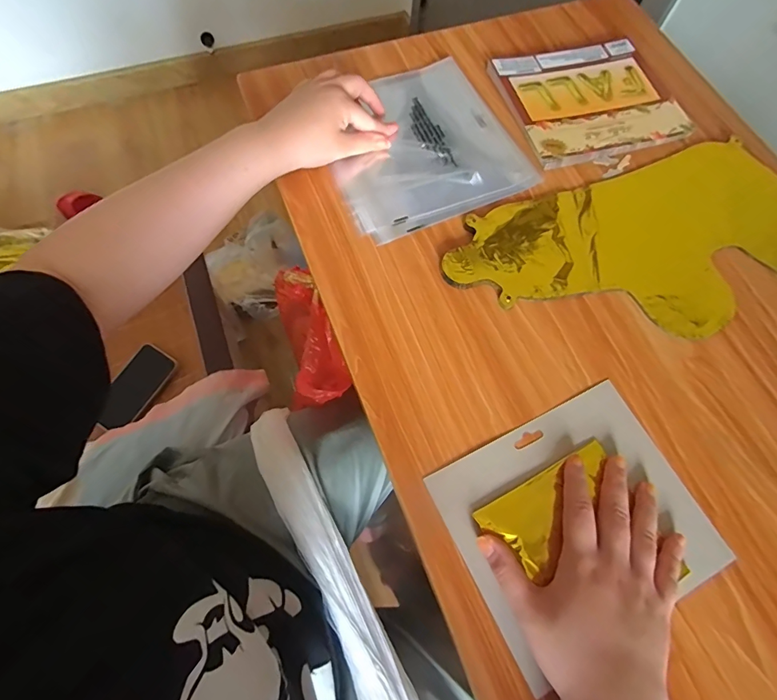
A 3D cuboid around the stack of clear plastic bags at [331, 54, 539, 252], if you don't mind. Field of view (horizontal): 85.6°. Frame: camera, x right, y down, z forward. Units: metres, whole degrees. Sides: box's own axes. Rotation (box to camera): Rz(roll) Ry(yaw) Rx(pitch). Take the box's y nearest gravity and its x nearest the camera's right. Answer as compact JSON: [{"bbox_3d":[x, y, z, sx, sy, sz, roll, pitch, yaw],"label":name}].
[{"bbox_3d":[0.031,-0.227,0.466,0.201,0.006,0.204,-25,72,-10],"label":"stack of clear plastic bags"}]

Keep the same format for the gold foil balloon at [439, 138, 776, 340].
[{"bbox_3d":[0.267,-0.107,0.424,0.412,0.012,0.191,-15,70,-7],"label":"gold foil balloon"}]

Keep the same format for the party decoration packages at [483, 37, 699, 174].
[{"bbox_3d":[0.233,-0.297,0.493,0.187,0.009,0.159,-16,70,-7],"label":"party decoration packages"}]

